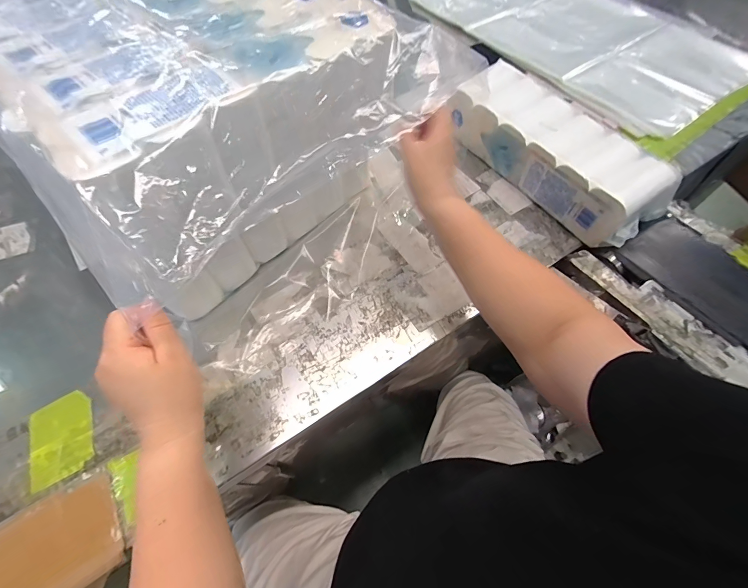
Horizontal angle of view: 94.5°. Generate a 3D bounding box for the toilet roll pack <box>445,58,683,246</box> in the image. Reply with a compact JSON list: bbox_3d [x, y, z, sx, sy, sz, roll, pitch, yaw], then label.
[{"bbox_3d":[0.309,-0.245,0.600,0.142,0.101,0.373,-32,66,-16],"label":"toilet roll pack"}]

